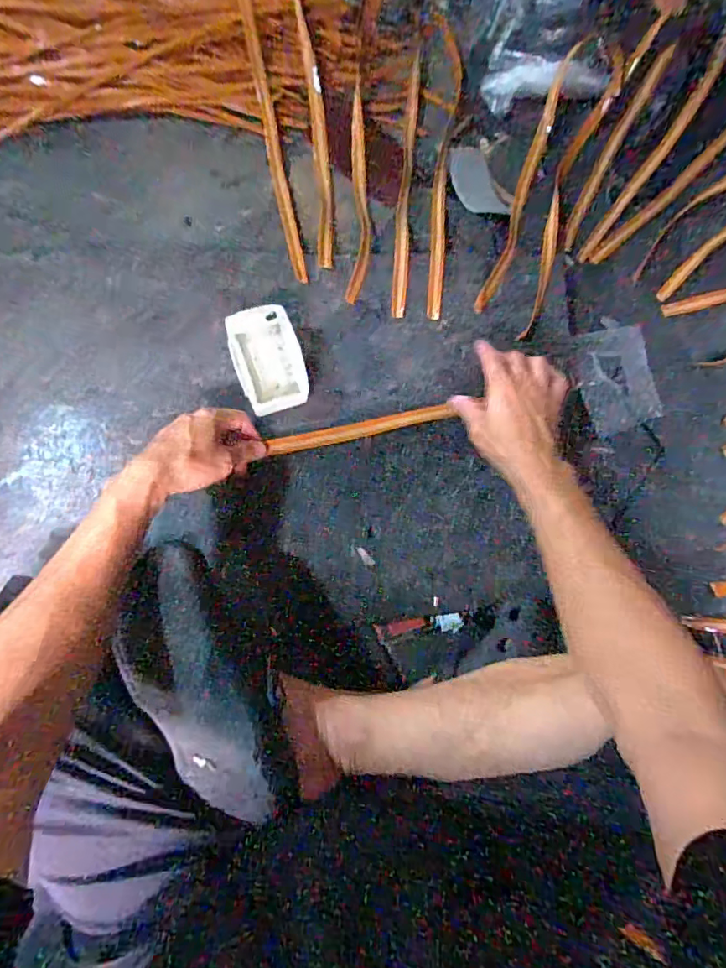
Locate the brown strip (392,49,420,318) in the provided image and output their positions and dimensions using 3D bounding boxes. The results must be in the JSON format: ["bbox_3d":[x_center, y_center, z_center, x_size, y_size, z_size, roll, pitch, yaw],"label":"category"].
[{"bbox_3d":[0.054,-0.376,0.622,0.018,0.049,0.375,7,81,-10],"label":"brown strip"}]

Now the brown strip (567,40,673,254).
[{"bbox_3d":[0.322,-0.429,0.652,0.020,0.026,0.255,26,99,-4],"label":"brown strip"}]

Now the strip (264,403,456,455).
[{"bbox_3d":[-0.002,-0.061,0.551,0.198,0.028,0.019,-13,86,-8],"label":"strip"}]

